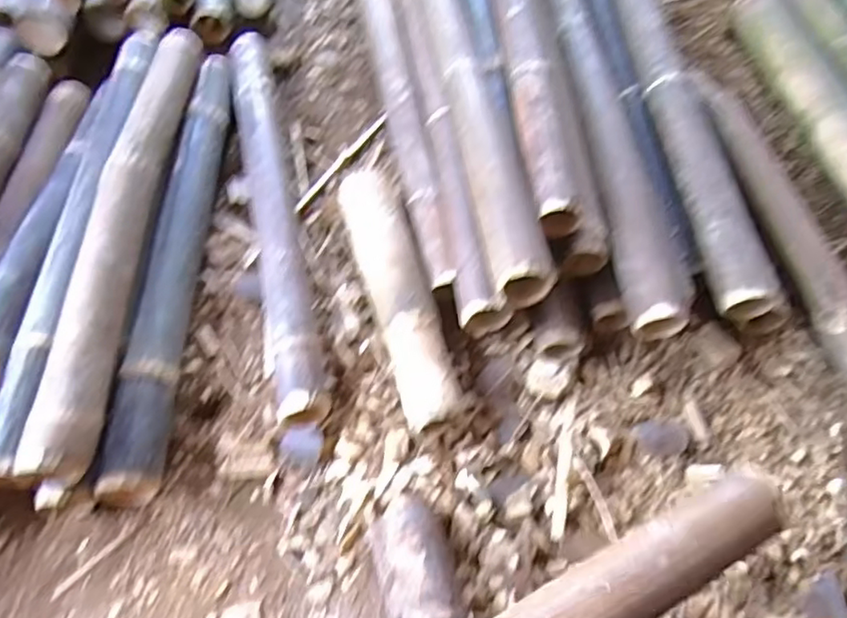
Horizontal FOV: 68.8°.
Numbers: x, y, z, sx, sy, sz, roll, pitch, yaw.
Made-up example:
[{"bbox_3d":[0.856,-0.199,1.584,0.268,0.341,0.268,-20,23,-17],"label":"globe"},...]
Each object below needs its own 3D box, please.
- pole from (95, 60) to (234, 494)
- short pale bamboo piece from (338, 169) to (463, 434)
[{"bbox_3d":[-0.311,-0.092,0.797,0.055,0.062,0.663,-3,60,0],"label":"pole"},{"bbox_3d":[-0.029,-0.027,0.741,0.072,0.068,0.357,-15,61,-7],"label":"short pale bamboo piece"}]

